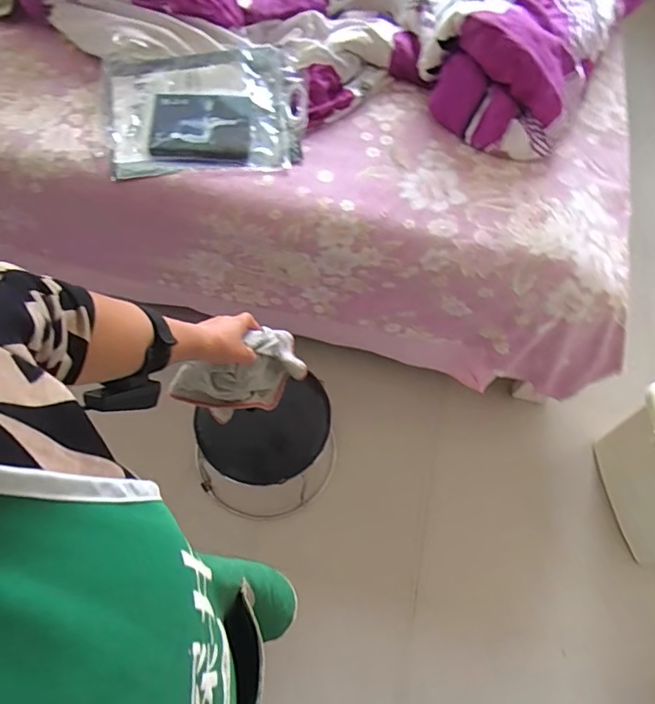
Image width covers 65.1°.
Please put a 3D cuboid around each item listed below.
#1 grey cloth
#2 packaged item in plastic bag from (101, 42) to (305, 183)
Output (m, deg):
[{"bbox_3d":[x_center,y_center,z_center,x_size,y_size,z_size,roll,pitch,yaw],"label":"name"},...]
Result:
[{"bbox_3d":[-0.118,0.041,0.751,0.173,0.153,0.071,-25,67,-16],"label":"grey cloth"},{"bbox_3d":[-0.273,-0.536,1.122,0.449,0.041,0.338,-7,81,-3],"label":"packaged item in plastic bag"}]

